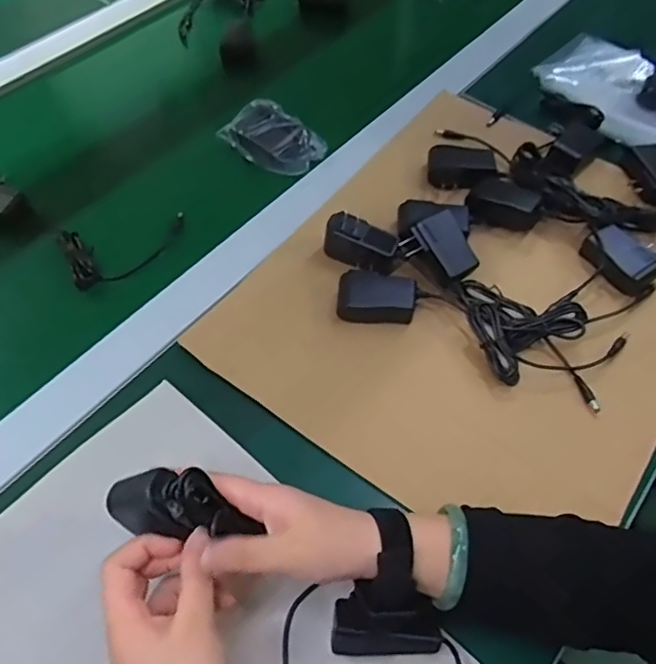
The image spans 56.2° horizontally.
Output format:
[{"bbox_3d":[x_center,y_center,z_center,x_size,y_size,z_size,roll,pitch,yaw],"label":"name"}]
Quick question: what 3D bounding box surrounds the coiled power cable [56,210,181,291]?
[{"bbox_3d":[-0.217,-0.097,0.651,0.135,0.038,0.064,-36,63,-23],"label":"coiled power cable"}]

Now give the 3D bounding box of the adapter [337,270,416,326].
[{"bbox_3d":[0.046,-0.035,0.589,0.073,0.026,0.044,4,55,1],"label":"adapter"}]

